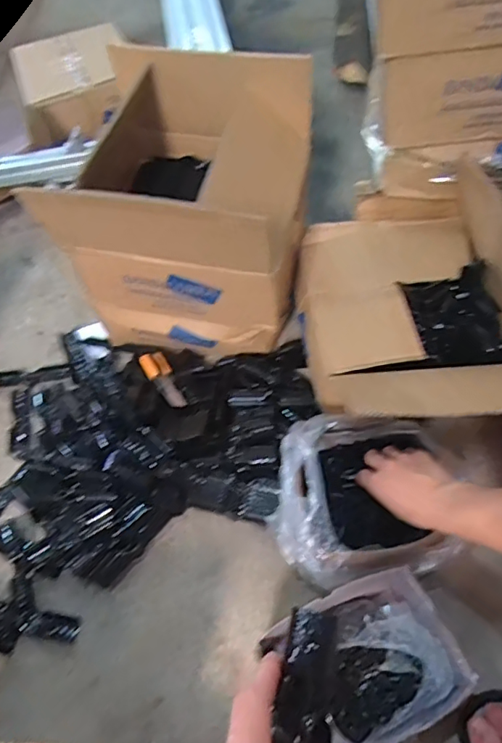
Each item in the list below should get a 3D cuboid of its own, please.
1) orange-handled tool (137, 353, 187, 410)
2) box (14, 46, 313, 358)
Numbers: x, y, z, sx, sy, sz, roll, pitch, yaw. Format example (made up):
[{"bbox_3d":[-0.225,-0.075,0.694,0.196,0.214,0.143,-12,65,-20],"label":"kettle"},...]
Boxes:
[{"bbox_3d":[-0.139,0.012,0.853,0.043,0.014,0.157,-27,41,-13],"label":"orange-handled tool"},{"bbox_3d":[-0.094,-0.229,0.842,0.328,0.367,0.320,9,57,11],"label":"box"}]

